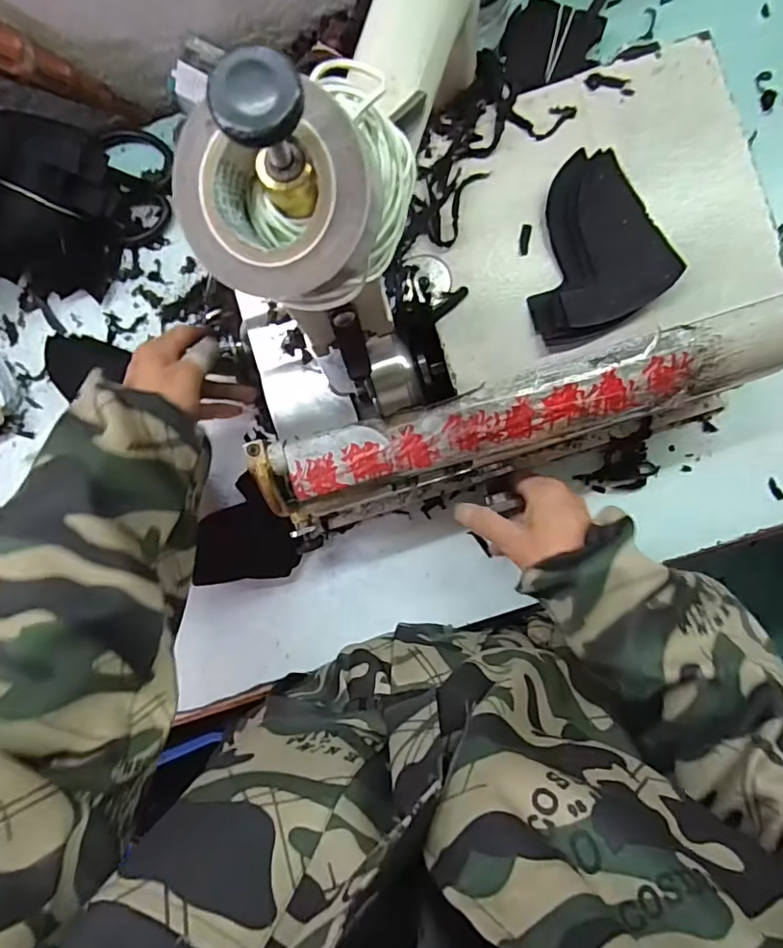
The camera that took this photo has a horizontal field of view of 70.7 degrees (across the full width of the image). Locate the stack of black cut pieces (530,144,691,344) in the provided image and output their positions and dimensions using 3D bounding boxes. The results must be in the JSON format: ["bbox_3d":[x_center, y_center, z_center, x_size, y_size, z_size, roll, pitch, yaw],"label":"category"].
[{"bbox_3d":[0.120,-0.139,0.346,0.091,0.016,0.099,-29,89,3],"label":"stack of black cut pieces"}]

